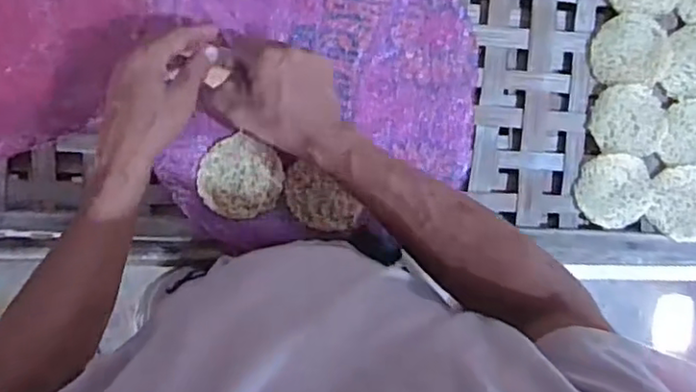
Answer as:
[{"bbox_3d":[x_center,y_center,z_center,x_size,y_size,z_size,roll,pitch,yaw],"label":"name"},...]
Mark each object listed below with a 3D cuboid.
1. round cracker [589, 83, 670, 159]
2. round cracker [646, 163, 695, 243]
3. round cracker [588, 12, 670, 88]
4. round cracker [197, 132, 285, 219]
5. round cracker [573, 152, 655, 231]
[{"bbox_3d":[0.293,-0.079,0.675,0.079,0.016,0.072,-1,96,-6],"label":"round cracker"},{"bbox_3d":[0.354,0.007,0.677,0.071,0.007,0.078,-1,96,-6],"label":"round cracker"},{"bbox_3d":[0.292,-0.151,0.670,0.080,0.015,0.070,1,96,-7],"label":"round cracker"},{"bbox_3d":[-0.104,-0.017,0.626,0.079,0.012,0.075,-1,96,-6],"label":"round cracker"},{"bbox_3d":[0.279,-0.005,0.671,0.078,0.006,0.074,-1,96,-6],"label":"round cracker"}]

